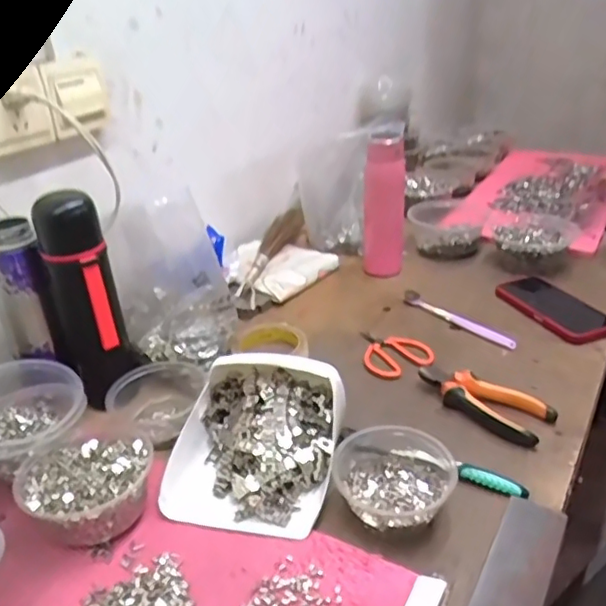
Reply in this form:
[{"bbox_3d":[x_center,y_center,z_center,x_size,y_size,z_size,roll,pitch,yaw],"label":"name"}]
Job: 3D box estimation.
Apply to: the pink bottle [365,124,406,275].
[{"bbox_3d":[0.128,-0.158,0.933,0.062,0.226,0.053,0,28,7],"label":"pink bottle"}]

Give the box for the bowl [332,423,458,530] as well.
[{"bbox_3d":[0.084,0.159,0.557,0.111,0.051,0.124,5,30,15],"label":"bowl"}]

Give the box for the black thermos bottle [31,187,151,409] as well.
[{"bbox_3d":[-0.231,-0.003,0.654,0.078,0.226,0.062,-15,31,-20],"label":"black thermos bottle"}]

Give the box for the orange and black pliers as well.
[{"bbox_3d":[0.201,0.103,0.667,0.067,0.027,0.148,-27,35,-36],"label":"orange and black pliers"}]

